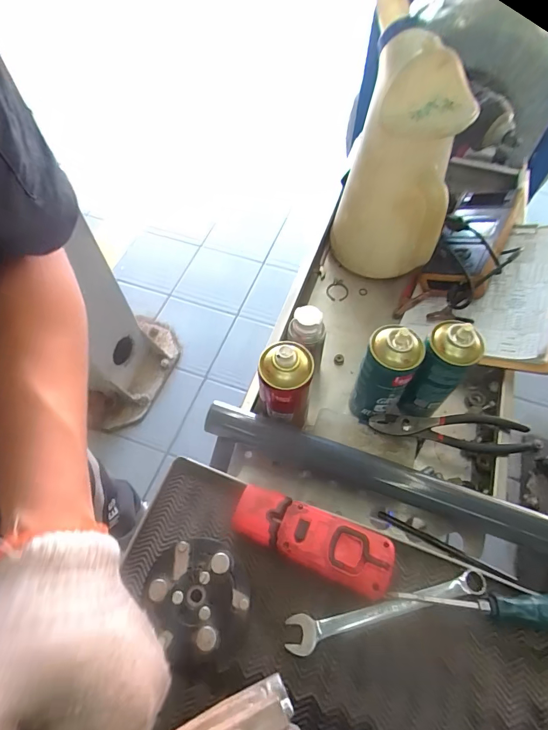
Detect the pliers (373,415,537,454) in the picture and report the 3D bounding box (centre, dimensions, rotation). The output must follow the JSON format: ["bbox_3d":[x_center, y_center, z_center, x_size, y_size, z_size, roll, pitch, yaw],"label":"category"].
[{"bbox_3d":[0.231,0.084,0.527,0.199,0.024,0.047,11,61,7],"label":"pliers"}]

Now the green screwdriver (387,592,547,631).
[{"bbox_3d":[0.209,0.231,0.378,0.188,0.025,0.029,4,61,3],"label":"green screwdriver"}]

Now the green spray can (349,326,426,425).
[{"bbox_3d":[0.139,0.015,0.502,0.061,0.163,0.065,0,60,0],"label":"green spray can"}]

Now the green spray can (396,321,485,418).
[{"bbox_3d":[0.209,0.012,0.511,0.056,0.168,0.052,0,60,0],"label":"green spray can"}]

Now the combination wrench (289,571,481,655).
[{"bbox_3d":[0.111,0.238,0.385,0.200,0.012,0.030,-11,61,-6],"label":"combination wrench"}]

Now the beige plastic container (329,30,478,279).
[{"bbox_3d":[0.183,-0.288,0.604,0.154,0.308,0.136,8,61,5],"label":"beige plastic container"}]

